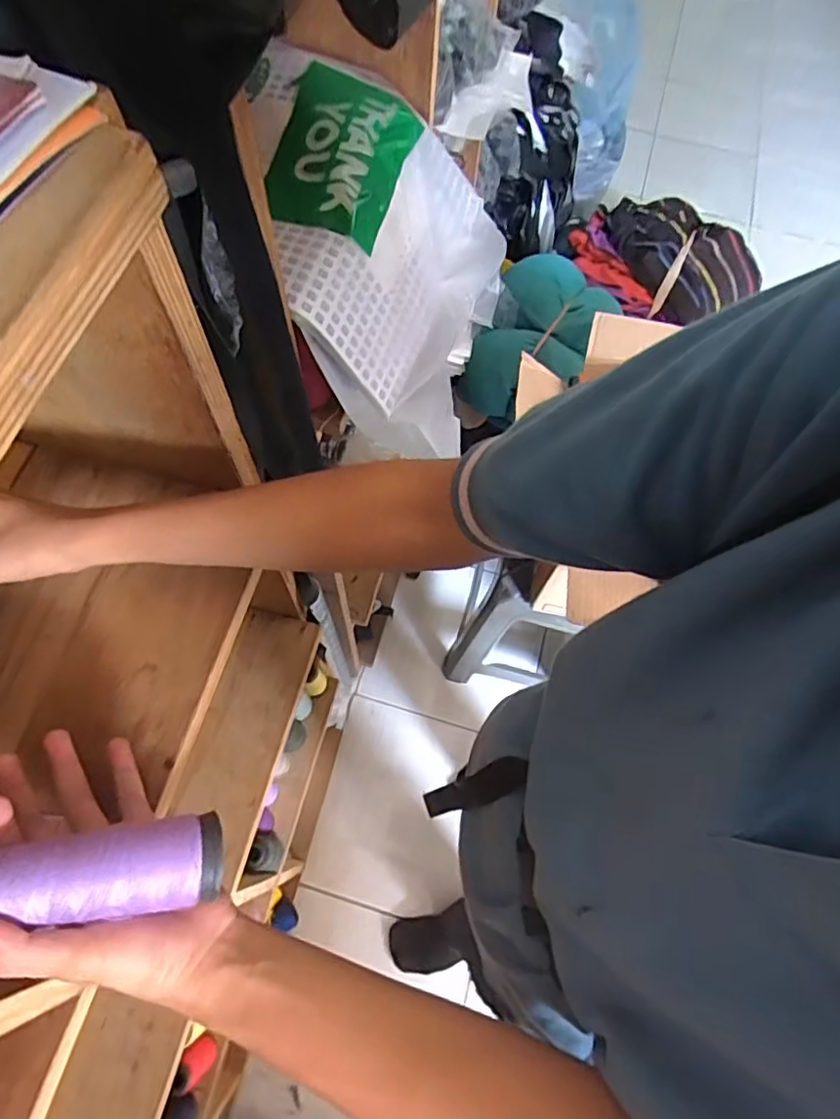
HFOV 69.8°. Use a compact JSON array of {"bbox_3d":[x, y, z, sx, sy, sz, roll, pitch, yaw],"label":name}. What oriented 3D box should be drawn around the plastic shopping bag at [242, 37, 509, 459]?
[{"bbox_3d":[-0.037,-0.287,0.598,0.224,0.191,0.307,-1,66,-4],"label":"plastic shopping bag"}]

